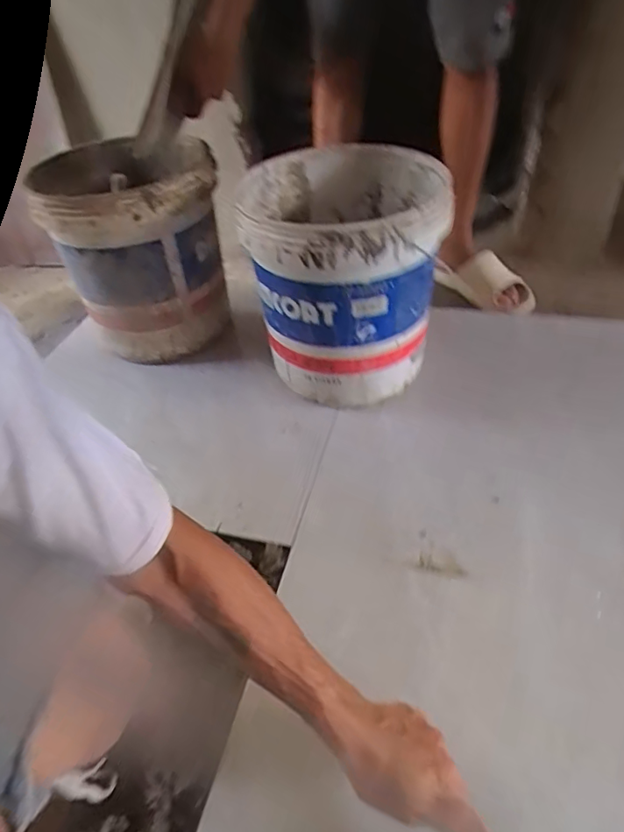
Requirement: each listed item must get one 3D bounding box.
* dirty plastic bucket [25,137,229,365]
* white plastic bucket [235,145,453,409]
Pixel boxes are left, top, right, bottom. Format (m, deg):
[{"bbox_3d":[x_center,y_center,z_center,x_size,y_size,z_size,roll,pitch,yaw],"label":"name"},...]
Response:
[{"bbox_3d":[-0.307,-0.289,1.015,0.291,0.336,0.311,-3,43,3],"label":"dirty plastic bucket"},{"bbox_3d":[0.052,-0.210,0.880,0.288,0.327,0.318,0,44,6],"label":"white plastic bucket"}]

